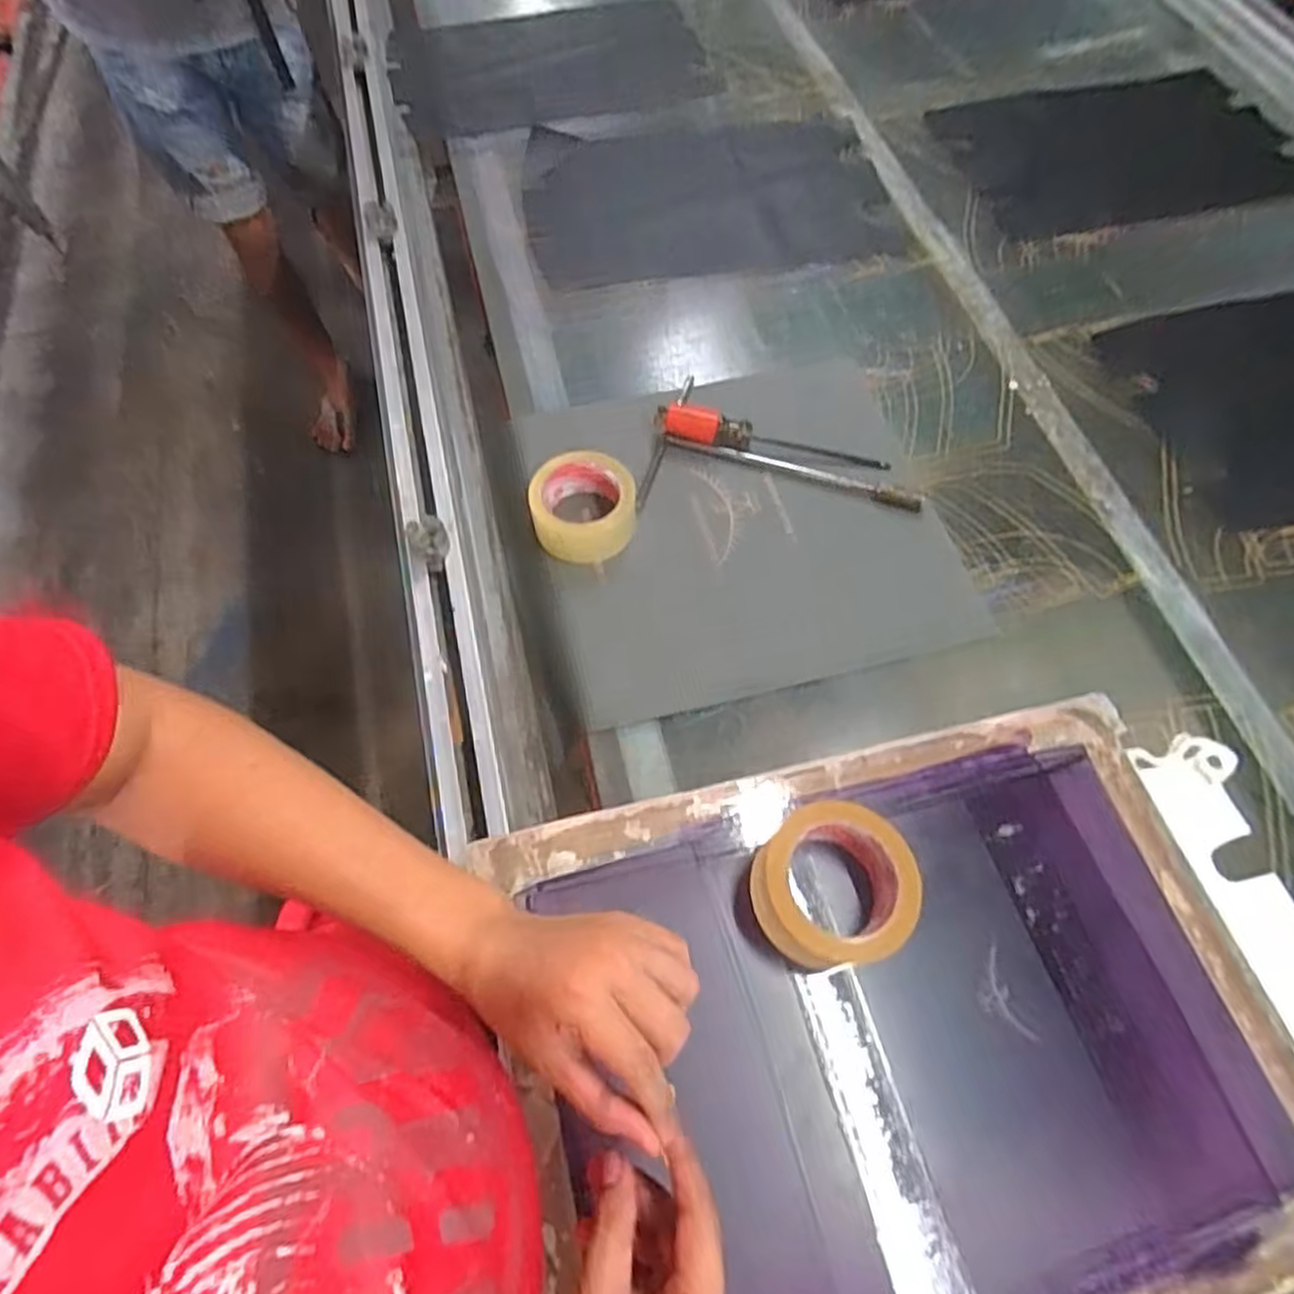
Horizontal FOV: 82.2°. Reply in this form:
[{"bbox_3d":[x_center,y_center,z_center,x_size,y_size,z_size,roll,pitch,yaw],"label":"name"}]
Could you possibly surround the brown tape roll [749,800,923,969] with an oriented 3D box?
[{"bbox_3d":[0.133,0.171,0.533,0.114,0.051,0.106,0,63,0],"label":"brown tape roll"}]

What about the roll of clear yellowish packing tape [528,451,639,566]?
[{"bbox_3d":[-0.063,-0.140,0.757,0.102,0.064,0.096,-1,65,2],"label":"roll of clear yellowish packing tape"}]

